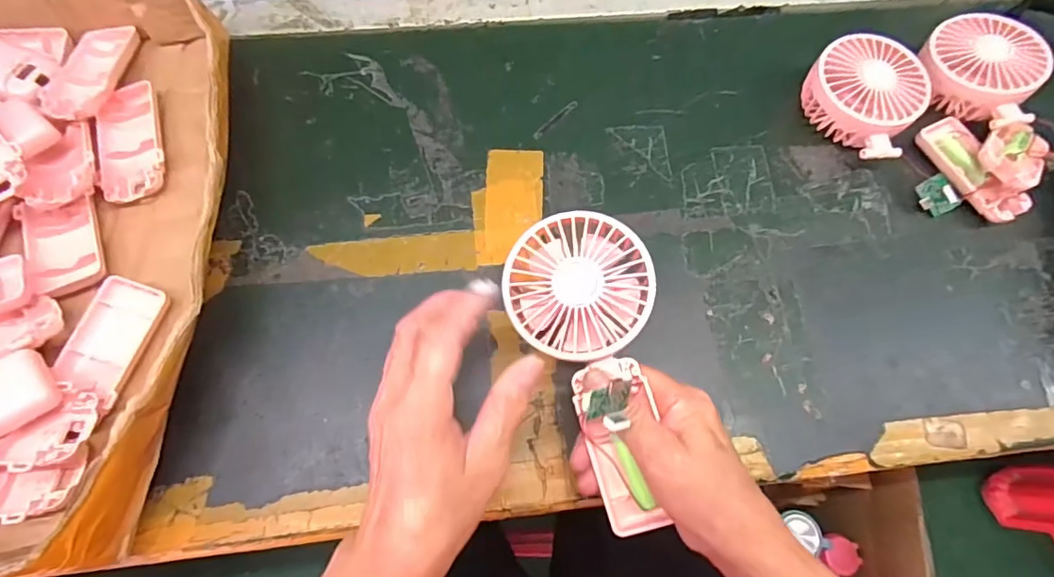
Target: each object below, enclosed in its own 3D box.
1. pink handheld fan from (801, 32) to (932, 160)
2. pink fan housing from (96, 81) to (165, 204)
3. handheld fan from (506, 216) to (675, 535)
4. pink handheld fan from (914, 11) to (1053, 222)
[{"bbox_3d":[0.279,-0.159,0.441,0.083,0.046,0.092,-41,78,-14],"label":"pink handheld fan"},{"bbox_3d":[-0.295,-0.112,0.398,0.044,0.011,0.100,-16,73,-7],"label":"pink fan housing"},{"bbox_3d":[0.042,0.045,0.299,0.080,0.038,0.182,-12,85,-6],"label":"handheld fan"},{"bbox_3d":[0.377,-0.142,0.437,0.105,0.051,0.168,6,71,0],"label":"pink handheld fan"}]

